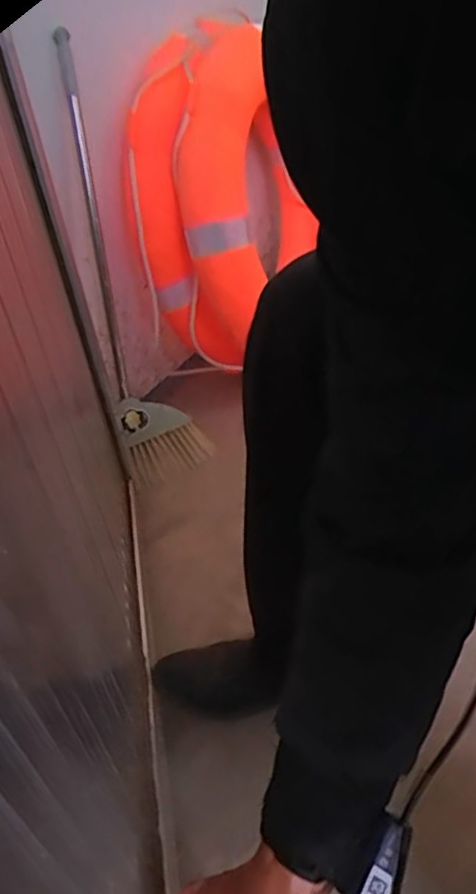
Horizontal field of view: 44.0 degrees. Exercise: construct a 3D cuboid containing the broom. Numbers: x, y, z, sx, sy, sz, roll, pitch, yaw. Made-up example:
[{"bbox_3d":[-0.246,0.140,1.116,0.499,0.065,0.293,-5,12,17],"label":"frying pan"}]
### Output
[{"bbox_3d":[-0.207,-0.287,1.031,0.169,0.727,0.140,-19,12,-19],"label":"broom"}]

